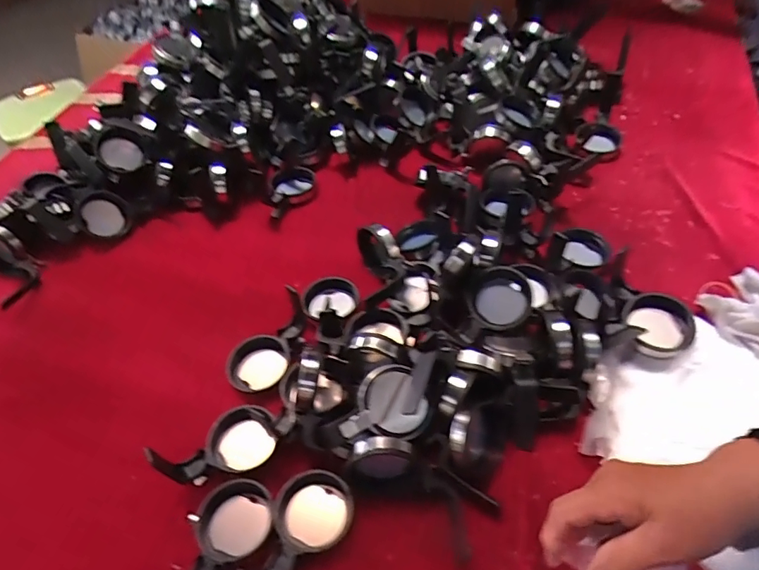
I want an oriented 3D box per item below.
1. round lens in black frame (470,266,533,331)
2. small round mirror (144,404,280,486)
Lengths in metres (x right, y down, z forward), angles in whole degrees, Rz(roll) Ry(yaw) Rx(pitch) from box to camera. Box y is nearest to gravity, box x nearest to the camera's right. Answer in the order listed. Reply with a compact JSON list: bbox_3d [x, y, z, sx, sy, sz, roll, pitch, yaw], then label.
[{"bbox_3d":[0.141,0.016,0.564,0.070,0.027,0.070,-2,83,18],"label":"round lens in black frame"},{"bbox_3d":[-0.153,0.156,0.481,0.113,0.079,0.069,-38,59,-24],"label":"small round mirror"}]

